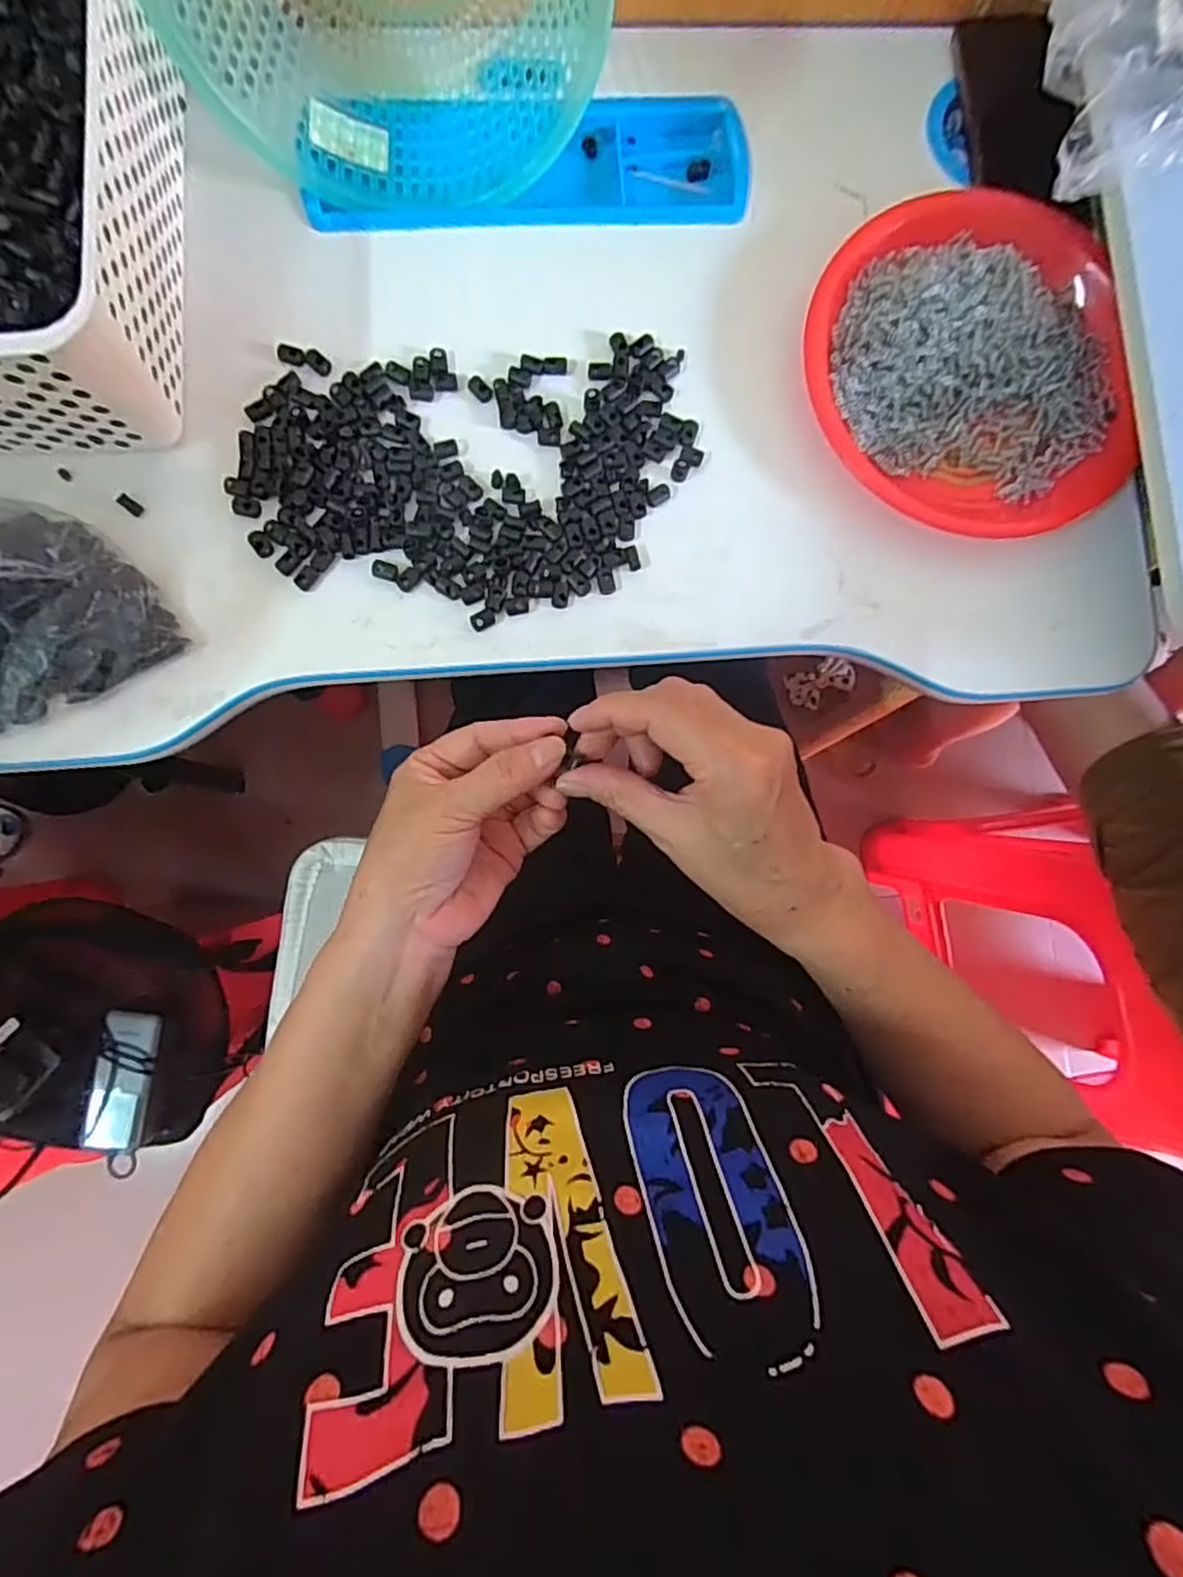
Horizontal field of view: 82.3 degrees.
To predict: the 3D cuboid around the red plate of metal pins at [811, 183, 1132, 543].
[{"bbox_3d":[0.240,-0.273,0.425,0.201,0.031,0.213,0,88,-3],"label":"red plate of metal pins"}]

